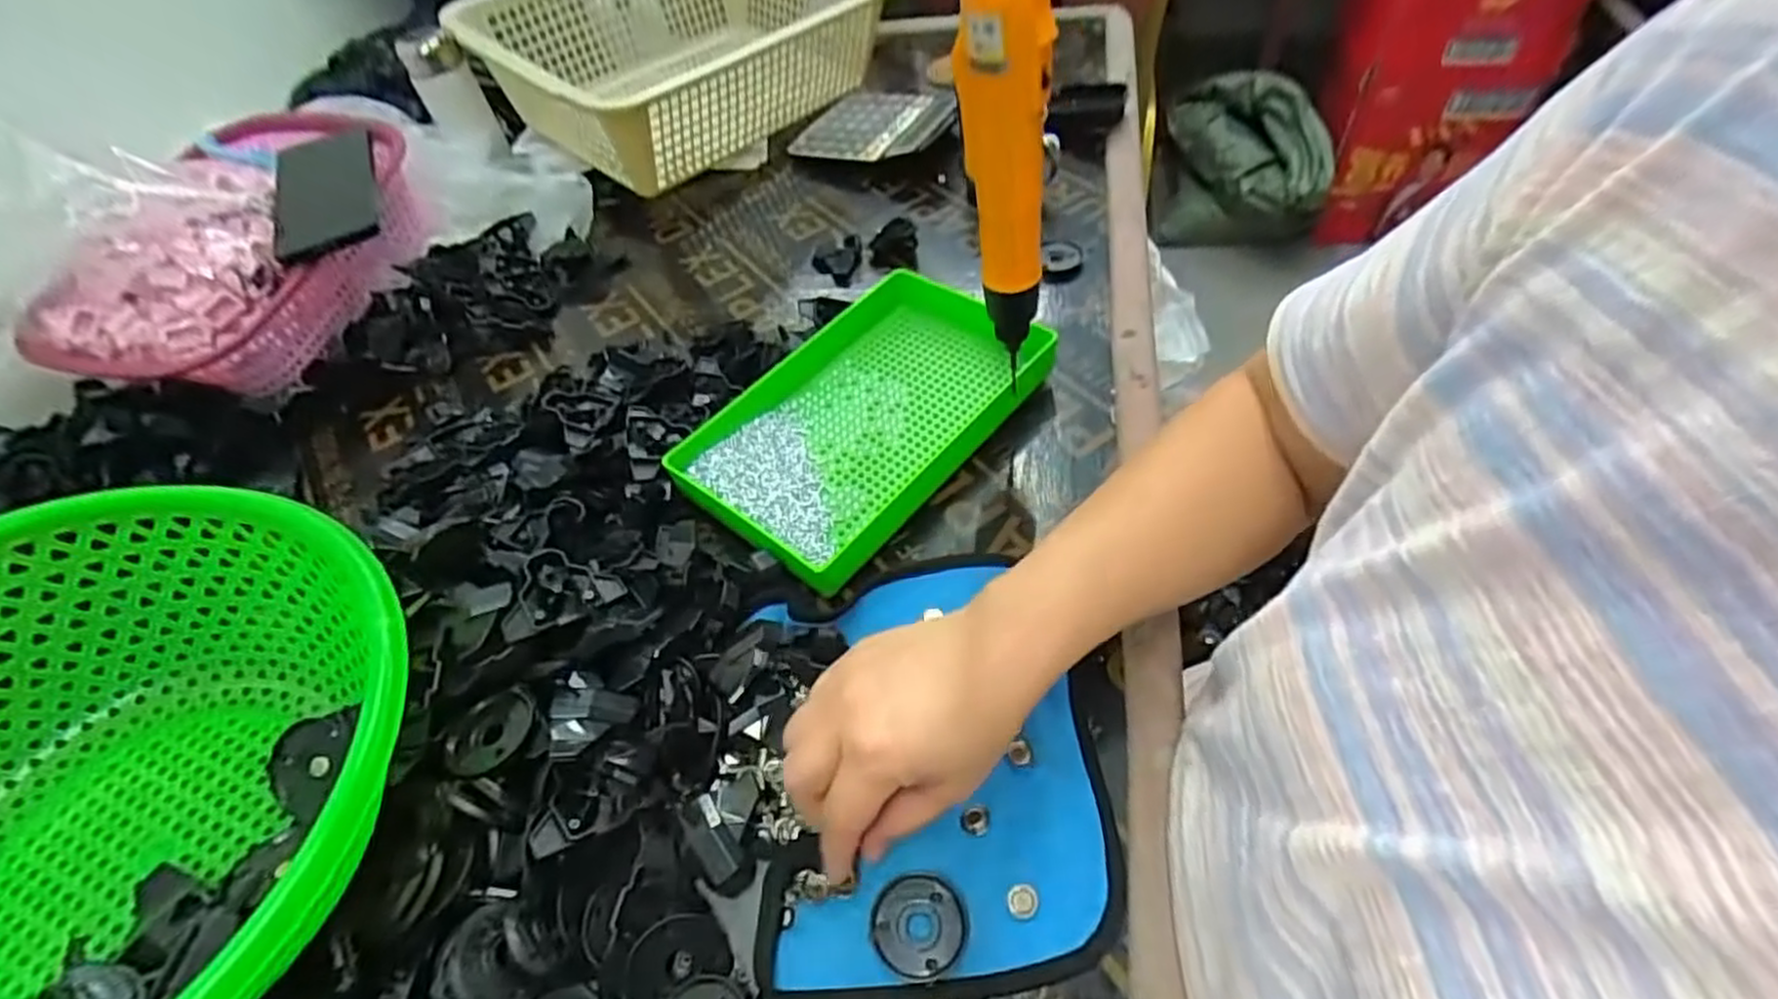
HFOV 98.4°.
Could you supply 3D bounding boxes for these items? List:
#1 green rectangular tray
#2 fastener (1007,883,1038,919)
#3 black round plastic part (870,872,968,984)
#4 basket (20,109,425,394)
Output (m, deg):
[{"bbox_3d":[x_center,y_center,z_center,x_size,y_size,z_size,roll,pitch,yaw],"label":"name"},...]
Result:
[{"bbox_3d":[-0.012,-0.063,0.529,0.149,0.032,0.248,35,63,27],"label":"green rectangular tray"},{"bbox_3d":[0.060,0.180,0.345,0.013,0.004,0.014,-2,52,3],"label":"fastener"},{"bbox_3d":[0.014,0.189,0.341,0.041,0.006,0.040,-2,52,3],"label":"black round plastic part"},{"bbox_3d":[-0.537,-0.220,0.667,0.213,0.107,0.306,0,53,5],"label":"basket"}]

